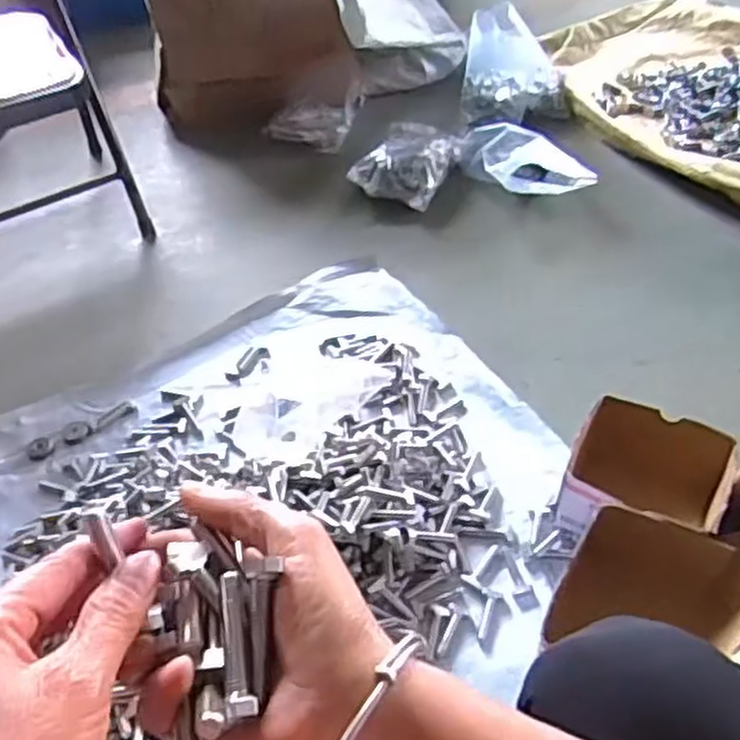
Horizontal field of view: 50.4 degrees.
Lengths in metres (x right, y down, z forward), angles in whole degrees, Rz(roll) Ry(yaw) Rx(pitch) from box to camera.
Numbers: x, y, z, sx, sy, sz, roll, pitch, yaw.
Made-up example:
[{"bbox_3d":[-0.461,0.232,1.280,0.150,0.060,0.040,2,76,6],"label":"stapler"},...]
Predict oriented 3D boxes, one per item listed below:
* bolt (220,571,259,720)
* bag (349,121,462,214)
[{"bbox_3d":[-0.049,0.097,0.282,0.009,0.009,0.053,-11,52,-5],"label":"bolt"},{"bbox_3d":[0.061,-0.333,1.265,0.135,0.061,0.161,18,51,22],"label":"bag"}]

